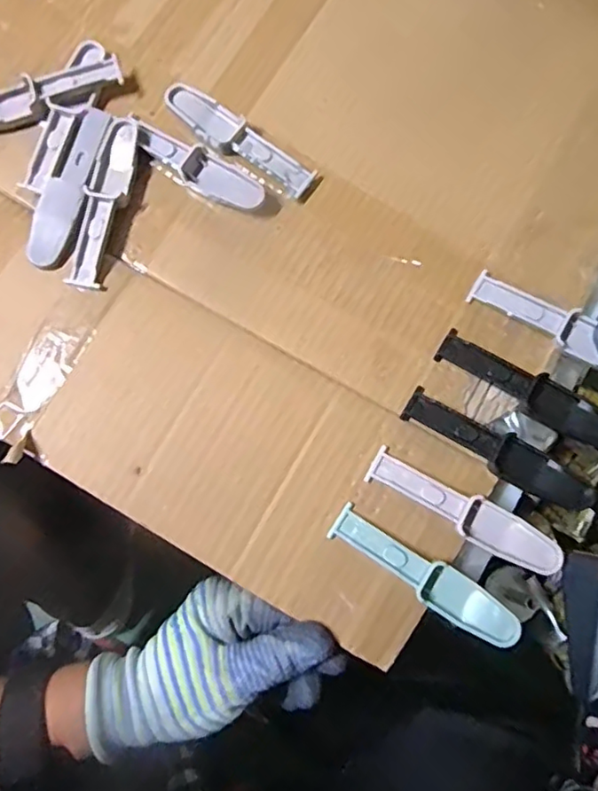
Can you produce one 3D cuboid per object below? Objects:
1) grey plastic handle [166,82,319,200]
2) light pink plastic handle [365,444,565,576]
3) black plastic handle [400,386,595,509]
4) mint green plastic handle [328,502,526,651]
[{"bbox_3d":[-0.037,-0.154,0.348,0.104,0.010,0.024,38,81,8],"label":"grey plastic handle"},{"bbox_3d":[0.085,0.059,0.297,0.102,0.009,0.022,28,80,6],"label":"light pink plastic handle"},{"bbox_3d":[0.106,0.029,0.305,0.104,0.012,0.021,28,80,6],"label":"black plastic handle"},{"bbox_3d":[0.064,0.092,0.294,0.103,0.010,0.022,31,81,7],"label":"mint green plastic handle"}]

